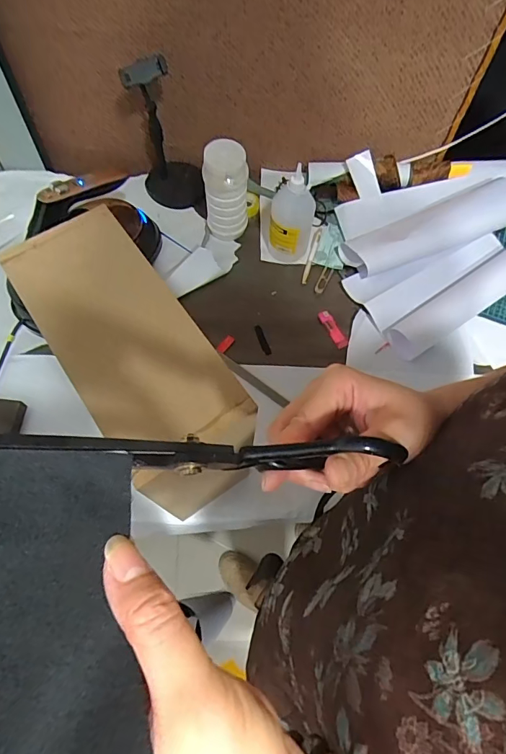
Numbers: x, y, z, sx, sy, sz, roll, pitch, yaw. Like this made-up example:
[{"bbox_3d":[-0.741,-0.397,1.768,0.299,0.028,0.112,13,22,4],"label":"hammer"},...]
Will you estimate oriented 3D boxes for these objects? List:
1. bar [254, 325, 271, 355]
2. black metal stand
[{"bbox_3d":[0.018,-0.067,0.791,0.014,0.004,0.062,-19,69,-9],"label":"bar"},{"bbox_3d":[-0.164,-0.458,0.810,0.111,0.261,0.104,-9,68,-5],"label":"black metal stand"}]

